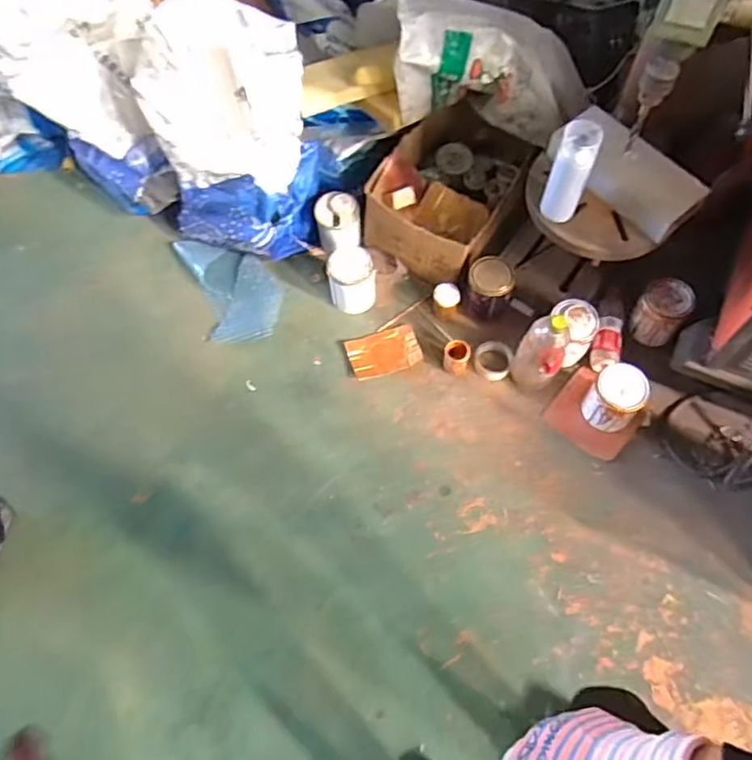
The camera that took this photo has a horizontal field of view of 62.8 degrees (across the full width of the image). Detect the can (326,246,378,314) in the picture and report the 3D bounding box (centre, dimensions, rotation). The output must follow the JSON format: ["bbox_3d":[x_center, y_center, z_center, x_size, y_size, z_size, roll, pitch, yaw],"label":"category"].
[{"bbox_3d":[-0.056,-0.240,1.467,0.109,0.144,0.115,-1,66,2],"label":"can"}]

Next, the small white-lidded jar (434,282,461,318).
[{"bbox_3d":[0.169,-0.190,1.458,0.061,0.064,0.062,-1,66,2],"label":"small white-lidded jar"}]

